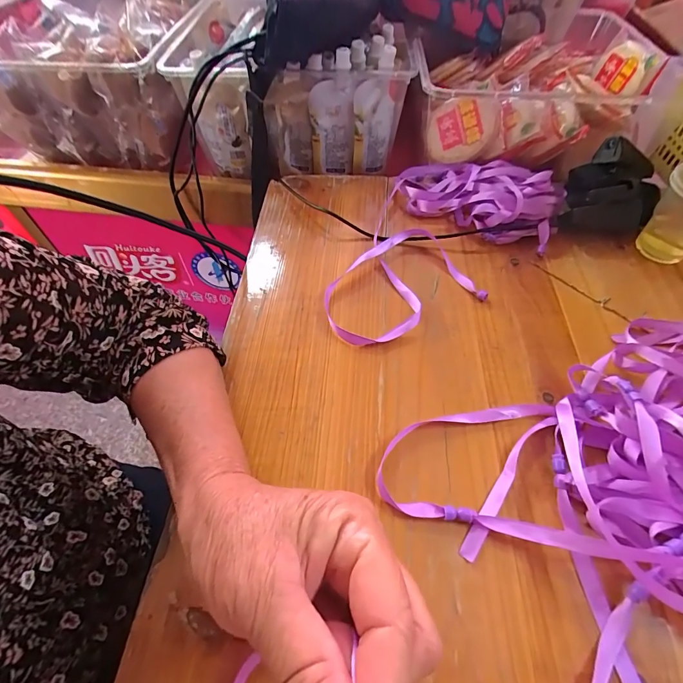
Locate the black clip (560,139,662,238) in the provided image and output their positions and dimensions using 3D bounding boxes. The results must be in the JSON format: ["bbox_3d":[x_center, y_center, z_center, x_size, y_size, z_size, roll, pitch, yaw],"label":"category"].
[{"bbox_3d":[0.294,-0.166,0.407,0.081,0.048,0.127,21,58,14],"label":"black clip"}]

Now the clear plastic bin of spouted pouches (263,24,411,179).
[{"bbox_3d":[-0.002,-0.319,0.502,0.171,0.132,0.127,4,55,2],"label":"clear plastic bin of spouted pouches"}]

